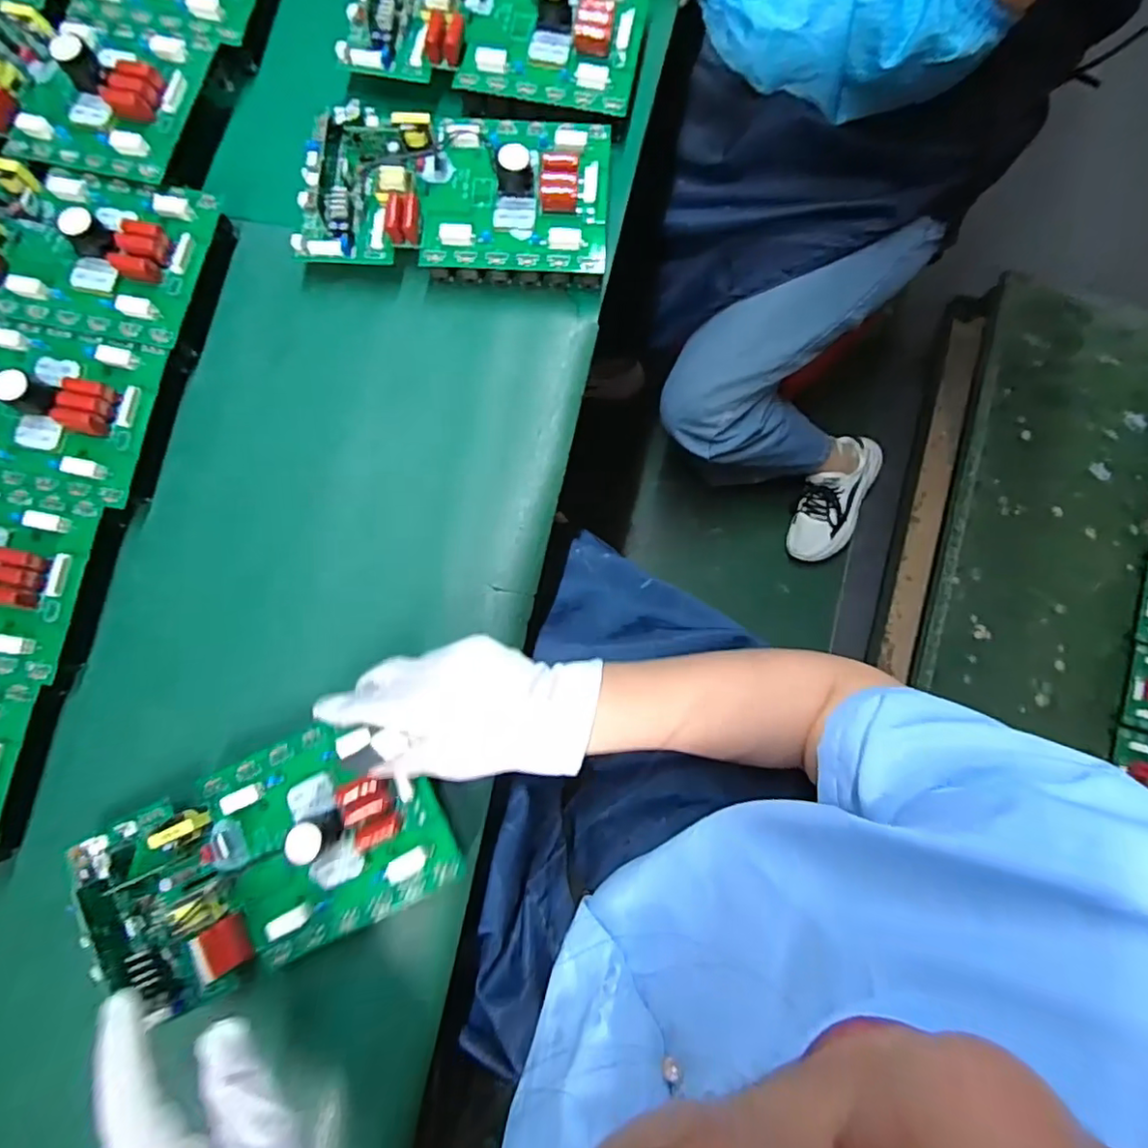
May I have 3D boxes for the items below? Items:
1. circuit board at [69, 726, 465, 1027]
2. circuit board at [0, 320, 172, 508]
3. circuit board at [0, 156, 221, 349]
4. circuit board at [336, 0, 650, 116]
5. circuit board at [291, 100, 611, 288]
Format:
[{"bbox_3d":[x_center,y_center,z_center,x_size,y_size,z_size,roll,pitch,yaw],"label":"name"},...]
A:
[{"bbox_3d":[-0.186,0.176,0.356,0.203,0.041,0.121,-23,87,-5],"label":"circuit board"},{"bbox_3d":[-0.401,-0.127,0.408,0.210,0.040,0.123,12,82,1],"label":"circuit board"},{"bbox_3d":[-0.378,-0.231,0.422,0.209,0.036,0.132,10,82,-1],"label":"circuit board"},{"bbox_3d":[-0.062,-0.433,0.452,0.228,0.046,0.114,11,82,1],"label":"circuit board"},{"bbox_3d":[-0.088,-0.288,0.433,0.229,0.049,0.120,4,82,-1],"label":"circuit board"}]

